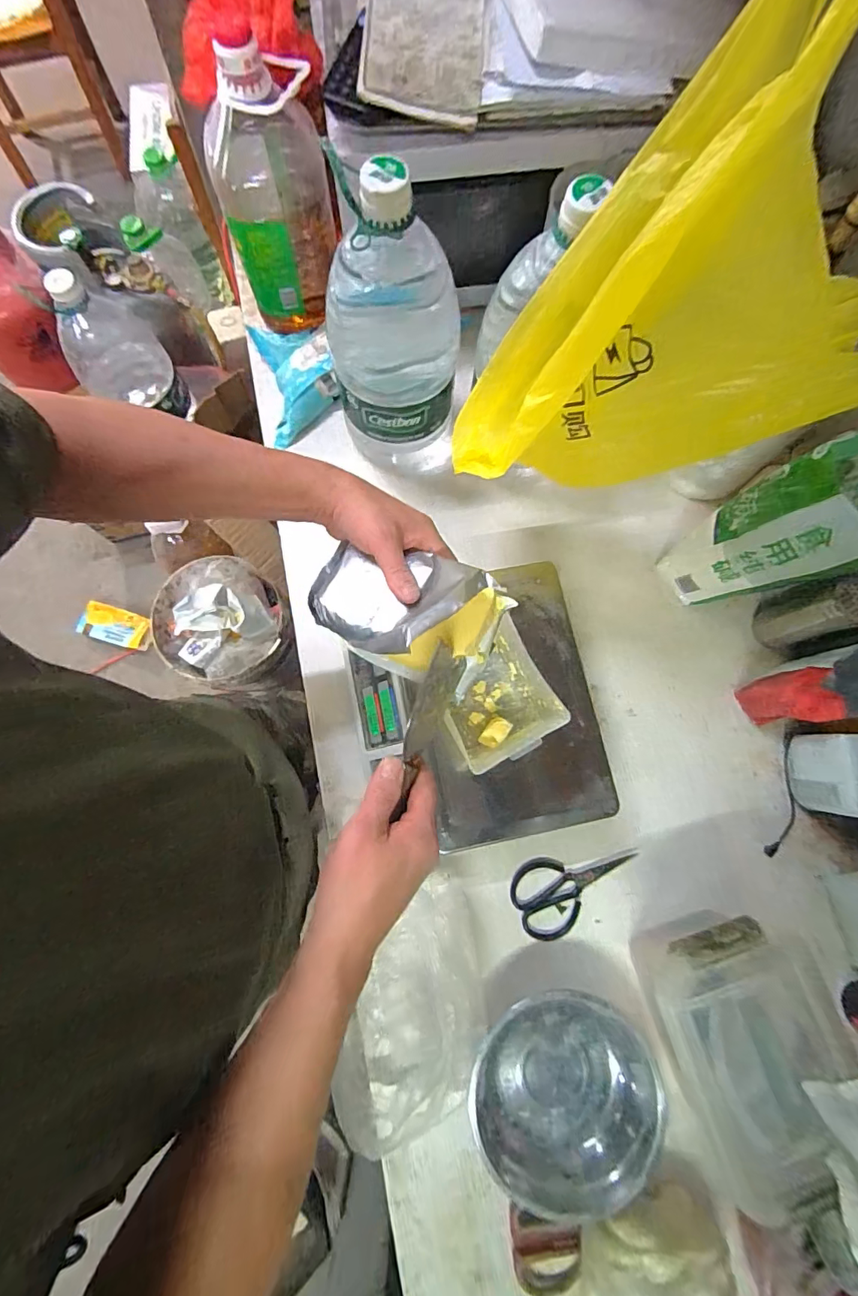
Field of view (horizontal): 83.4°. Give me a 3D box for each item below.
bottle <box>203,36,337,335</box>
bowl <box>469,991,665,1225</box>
[{"bbox_3d":[-0.213,-0.620,0.668,0.144,0.288,0.140,-16,80,-4],"label":"bottle"},{"bbox_3d":[0.156,0.533,0.577,0.224,0.064,0.205,0,79,-1],"label":"bowl"}]

